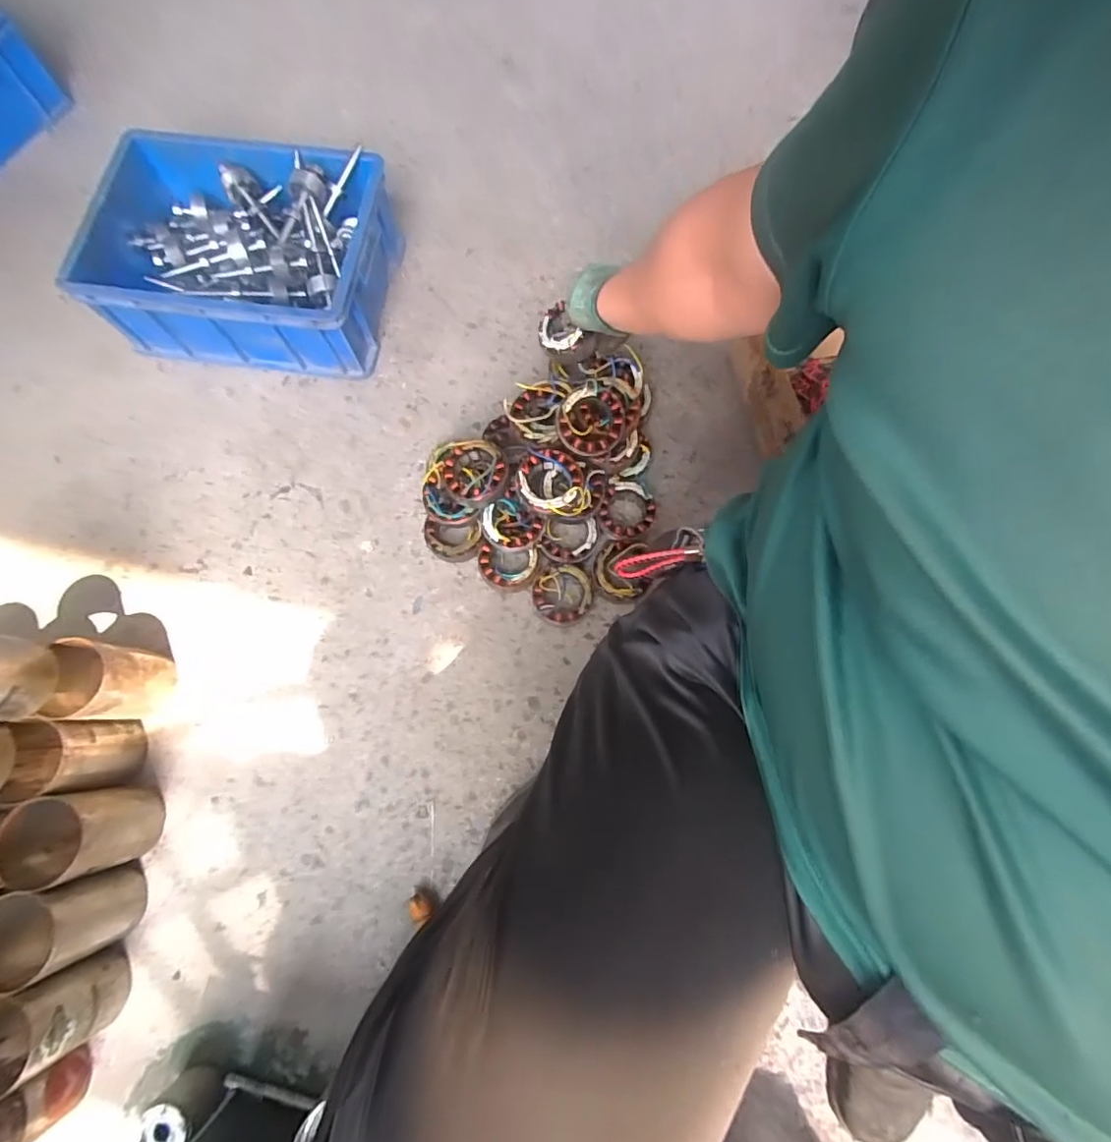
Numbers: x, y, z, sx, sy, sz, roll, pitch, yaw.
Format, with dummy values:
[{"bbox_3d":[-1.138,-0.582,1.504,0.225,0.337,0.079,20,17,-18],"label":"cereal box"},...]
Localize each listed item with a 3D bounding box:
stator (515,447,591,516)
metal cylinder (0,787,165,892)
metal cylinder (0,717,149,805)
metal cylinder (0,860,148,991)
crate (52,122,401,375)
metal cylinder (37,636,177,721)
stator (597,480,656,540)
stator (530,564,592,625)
[{"bbox_3d":[-0.002,-0.114,0.722,0.097,0.045,0.089,0,74,0],"label":"stator"},{"bbox_3d":[-0.546,0.303,0.636,0.100,0.121,0.092,-10,74,-3],"label":"metal cylinder"},{"bbox_3d":[-0.583,0.222,0.667,0.091,0.112,0.089,-8,74,-3],"label":"metal cylinder"},{"bbox_3d":[-0.547,0.390,0.612,0.096,0.128,0.084,-19,75,-6],"label":"metal cylinder"},{"bbox_3d":[-0.485,-0.487,0.854,0.428,0.148,0.300,6,74,1],"label":"crate"},{"bbox_3d":[-0.546,0.141,0.691,0.084,0.114,0.094,5,74,1],"label":"metal cylinder"},{"bbox_3d":[0.104,-0.084,0.797,0.076,0.038,0.086,22,75,6],"label":"stator"},{"bbox_3d":[0.009,0.032,0.757,0.080,0.057,0.080,0,74,0],"label":"stator"}]

